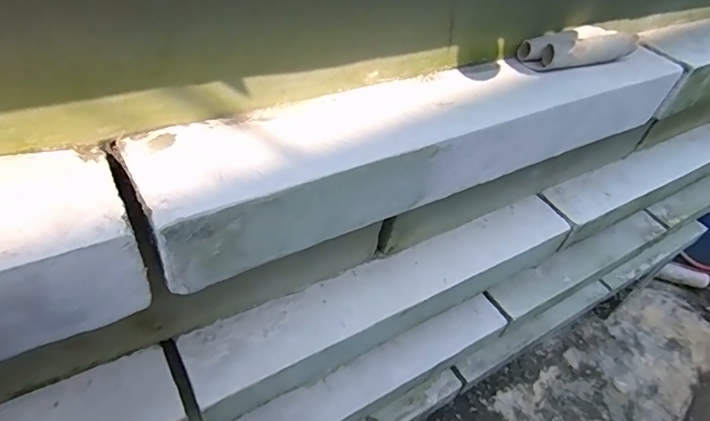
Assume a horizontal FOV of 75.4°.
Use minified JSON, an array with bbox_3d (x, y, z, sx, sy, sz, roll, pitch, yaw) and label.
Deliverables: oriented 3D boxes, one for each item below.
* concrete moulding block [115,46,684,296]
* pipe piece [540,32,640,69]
[{"bbox_3d":[0.105,-0.073,0.438,0.584,0.085,0.100,-18,51,-27],"label":"concrete moulding block"},{"bbox_3d":[0.250,-0.170,0.483,0.126,0.024,0.020,-13,49,-23],"label":"pipe piece"}]

